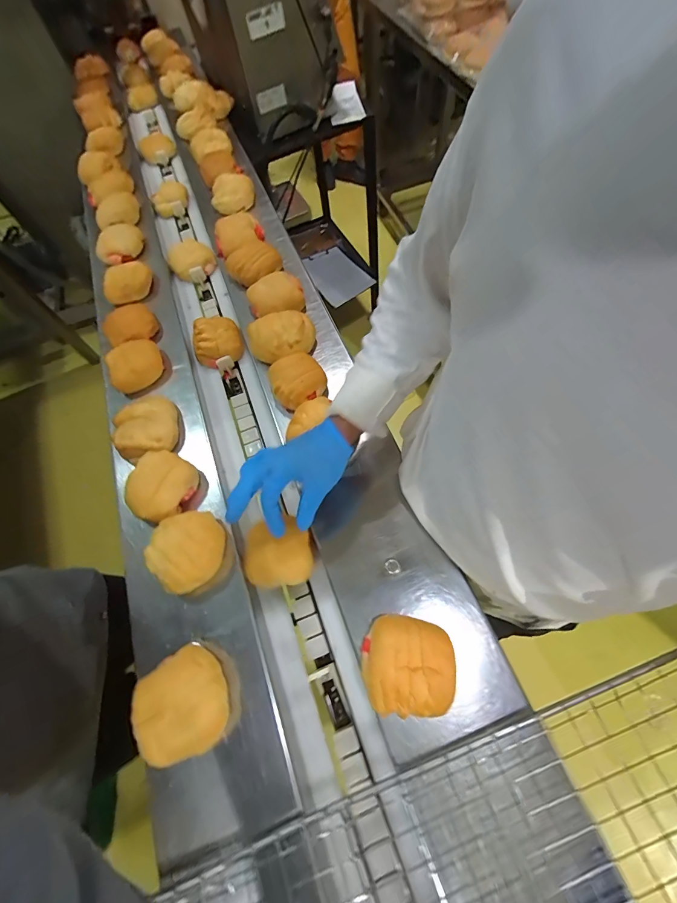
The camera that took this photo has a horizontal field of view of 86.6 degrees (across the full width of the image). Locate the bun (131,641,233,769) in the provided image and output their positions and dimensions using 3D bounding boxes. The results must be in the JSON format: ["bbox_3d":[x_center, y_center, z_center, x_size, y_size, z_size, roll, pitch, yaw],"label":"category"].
[{"bbox_3d":[-0.170,0.271,0.386,0.089,0.043,0.099,-36,67,-12],"label":"bun"}]

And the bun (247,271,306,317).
[{"bbox_3d":[-0.110,-0.279,0.643,0.096,0.039,0.104,-26,66,-7],"label":"bun"}]

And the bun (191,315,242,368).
[{"bbox_3d":[-0.225,-0.207,0.663,0.085,0.038,0.088,-21,65,-5],"label":"bun"}]

